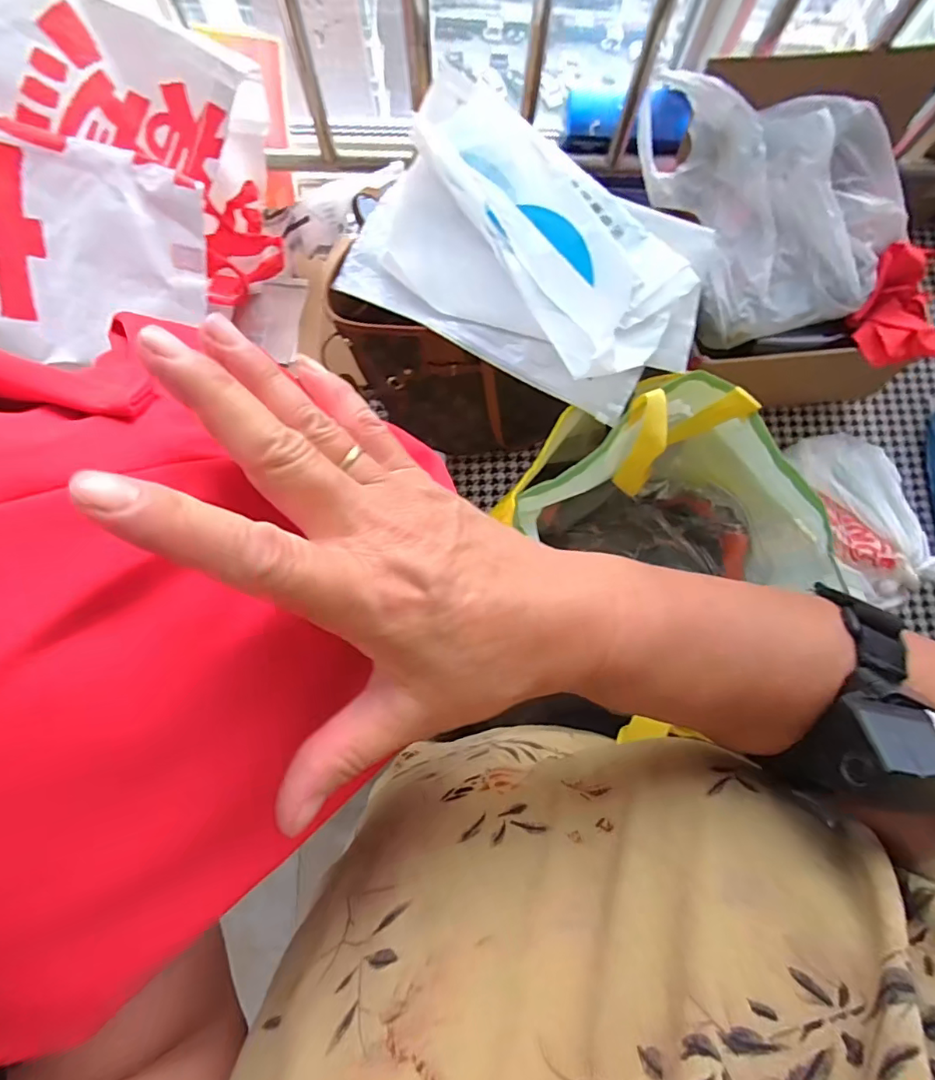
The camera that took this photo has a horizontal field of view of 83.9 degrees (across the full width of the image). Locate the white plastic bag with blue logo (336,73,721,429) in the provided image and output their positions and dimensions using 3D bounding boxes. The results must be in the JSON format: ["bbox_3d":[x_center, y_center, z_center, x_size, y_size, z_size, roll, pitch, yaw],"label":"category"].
[{"bbox_3d":[0.068,-0.281,0.490,0.328,0.084,0.223,29,80,4],"label":"white plastic bag with blue logo"}]

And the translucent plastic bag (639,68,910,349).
[{"bbox_3d":[0.369,-0.386,0.584,0.273,0.111,0.257,-14,80,-4],"label":"translucent plastic bag"}]

